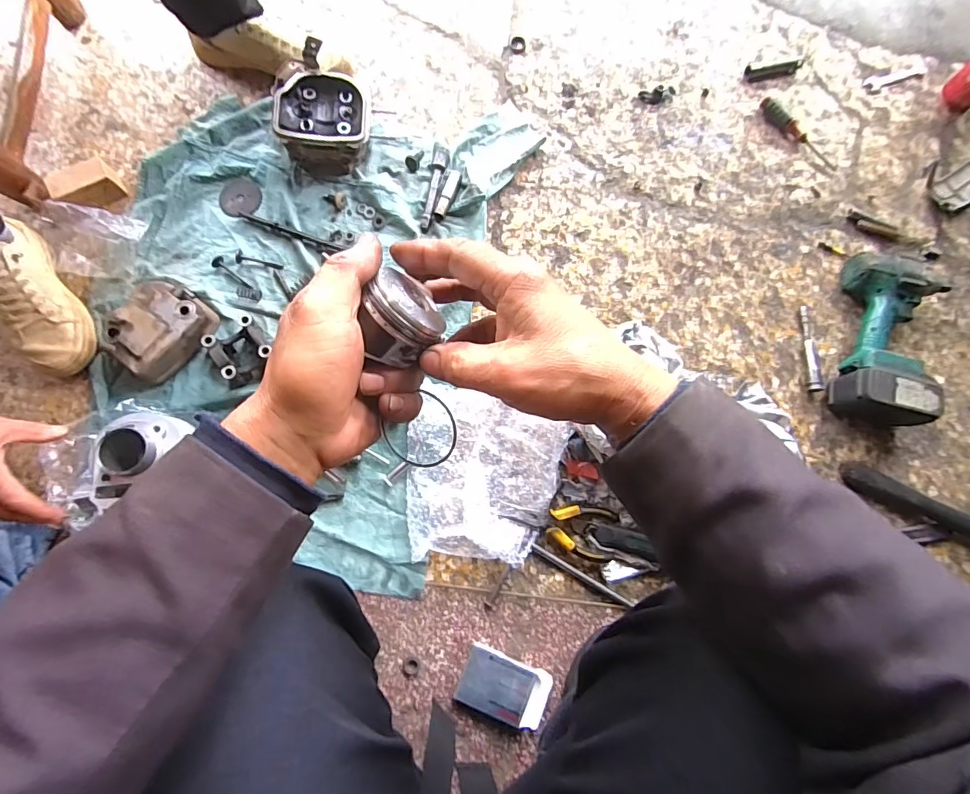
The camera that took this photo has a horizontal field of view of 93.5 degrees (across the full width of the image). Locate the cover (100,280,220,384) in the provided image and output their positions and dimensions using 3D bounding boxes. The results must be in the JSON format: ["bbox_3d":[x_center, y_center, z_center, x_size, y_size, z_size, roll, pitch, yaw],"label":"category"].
[{"bbox_3d":[-0.453,-0.094,0.639,0.108,0.051,0.130,43,80,7],"label":"cover"}]

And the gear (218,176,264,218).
[{"bbox_3d":[-0.380,-0.311,0.710,0.065,0.007,0.062,-16,79,-5],"label":"gear"}]

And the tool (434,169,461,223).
[{"bbox_3d":[-0.057,-0.311,0.709,0.020,0.018,0.081,18,78,2],"label":"tool"}]

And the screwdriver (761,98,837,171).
[{"bbox_3d":[0.515,-0.432,0.746,0.025,0.023,0.160,-42,82,-9],"label":"screwdriver"}]

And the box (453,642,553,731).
[{"bbox_3d":[0.025,0.368,0.577,0.111,0.018,0.071,23,78,3],"label":"box"}]

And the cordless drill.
[{"bbox_3d":[0.584,-0.088,0.656,0.124,0.075,0.244,15,78,2],"label":"cordless drill"}]

